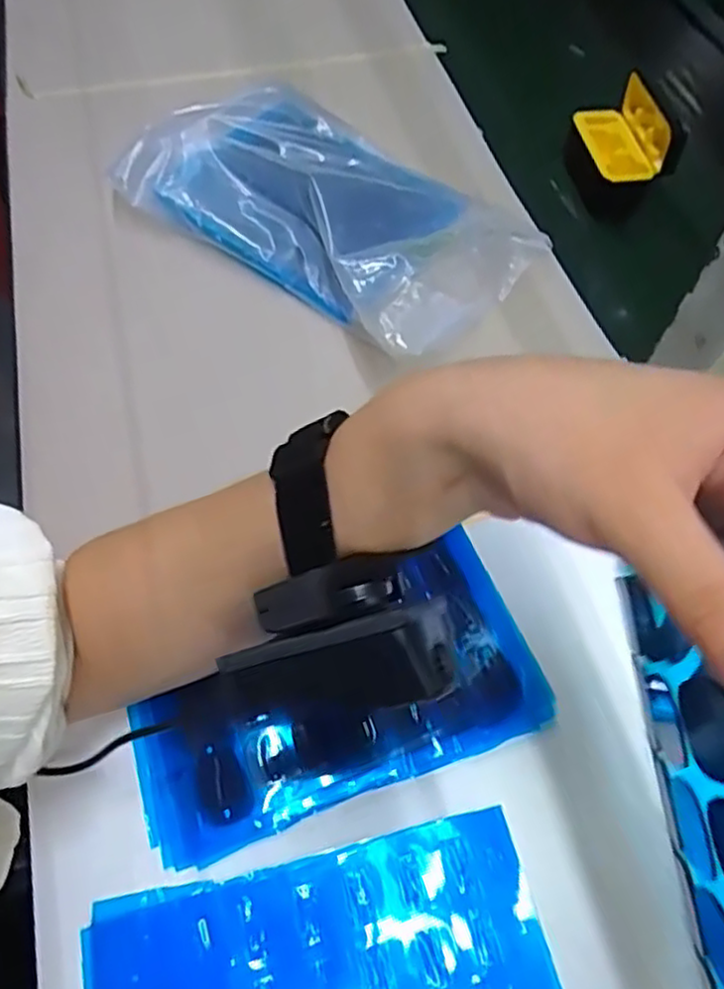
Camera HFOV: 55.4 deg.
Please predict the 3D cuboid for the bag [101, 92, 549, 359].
[{"bbox_3d":[-0.025,-0.212,0.475,0.273,0.043,0.161,35,65,17],"label":"bag"}]

